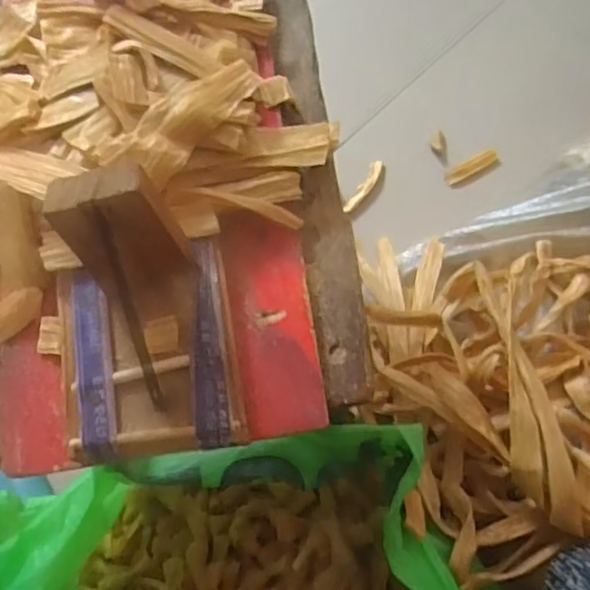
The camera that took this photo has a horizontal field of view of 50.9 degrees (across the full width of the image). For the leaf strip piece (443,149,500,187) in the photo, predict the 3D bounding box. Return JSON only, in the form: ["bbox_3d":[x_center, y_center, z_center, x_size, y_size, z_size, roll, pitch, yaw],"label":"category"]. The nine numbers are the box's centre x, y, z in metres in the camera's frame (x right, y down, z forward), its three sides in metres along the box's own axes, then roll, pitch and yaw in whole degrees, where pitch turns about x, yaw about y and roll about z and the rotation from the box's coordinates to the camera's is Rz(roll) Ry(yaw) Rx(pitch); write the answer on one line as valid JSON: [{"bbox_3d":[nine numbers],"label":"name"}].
[{"bbox_3d":[0.242,-0.175,0.844,0.074,0.013,0.020,-27,74,9],"label":"leaf strip piece"}]

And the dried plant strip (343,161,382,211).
[{"bbox_3d":[0.095,-0.146,0.845,0.019,0.012,0.080,32,86,-9],"label":"dried plant strip"}]

